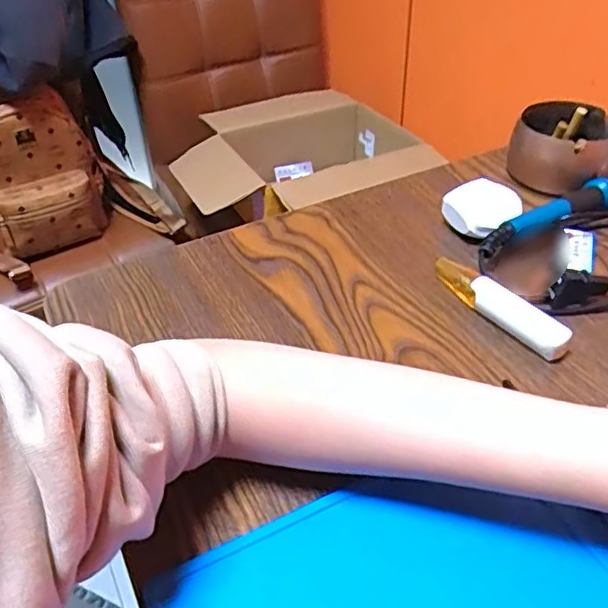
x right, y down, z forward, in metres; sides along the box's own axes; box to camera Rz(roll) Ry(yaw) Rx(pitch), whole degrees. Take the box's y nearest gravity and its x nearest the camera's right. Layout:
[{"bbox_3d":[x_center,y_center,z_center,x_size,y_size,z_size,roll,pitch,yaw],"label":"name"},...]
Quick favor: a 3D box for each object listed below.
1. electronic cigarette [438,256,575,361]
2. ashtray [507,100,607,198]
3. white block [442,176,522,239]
[{"bbox_3d":[0.123,0.000,0.398,0.019,0.023,0.101,-26,46,-25],"label":"electronic cigarette"},{"bbox_3d":[0.224,-0.135,0.531,0.083,0.052,0.077,-1,41,1],"label":"ashtray"},{"bbox_3d":[0.136,-0.070,0.474,0.055,0.029,0.053,15,43,19],"label":"white block"}]

